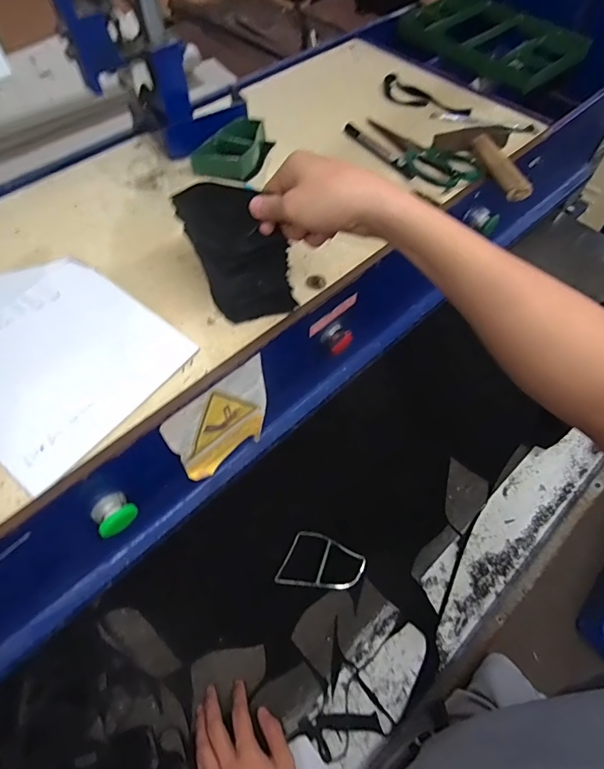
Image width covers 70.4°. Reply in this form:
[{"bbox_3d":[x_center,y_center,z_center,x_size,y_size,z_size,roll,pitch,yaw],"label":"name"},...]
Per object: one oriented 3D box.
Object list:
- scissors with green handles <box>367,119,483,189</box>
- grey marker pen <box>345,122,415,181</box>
[{"bbox_3d":[0.172,-0.348,0.618,0.082,0.017,0.189,-20,62,-11],"label":"scissors with green handles"},{"bbox_3d":[0.110,-0.340,0.616,0.016,0.008,0.145,-33,65,-17],"label":"grey marker pen"}]

